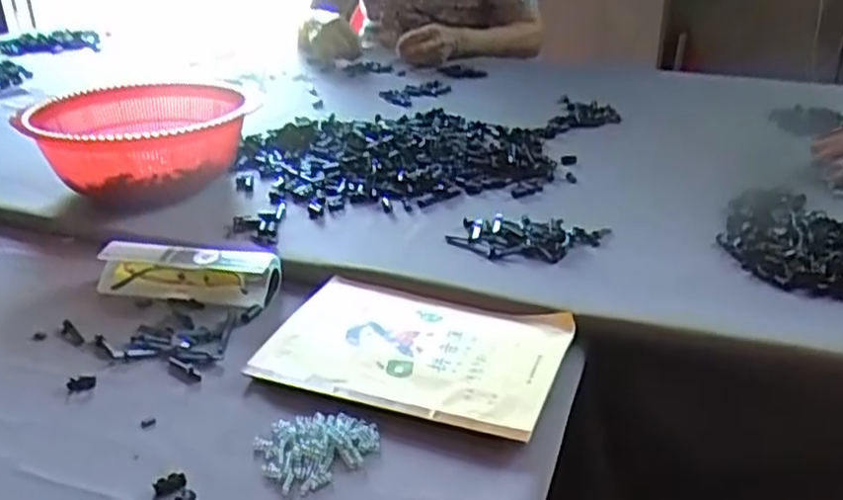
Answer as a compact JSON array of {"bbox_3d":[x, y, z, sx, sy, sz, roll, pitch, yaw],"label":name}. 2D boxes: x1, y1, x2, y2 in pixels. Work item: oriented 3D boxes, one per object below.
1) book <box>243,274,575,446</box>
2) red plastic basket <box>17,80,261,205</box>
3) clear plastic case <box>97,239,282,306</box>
[{"bbox_3d":[-0.004,0.073,0.554,0.206,0.014,0.137,8,28,20],"label":"book"},{"bbox_3d":[-0.305,-0.112,0.823,0.210,0.097,0.227,-6,27,-8],"label":"red plastic basket"},{"bbox_3d":[-0.202,0.018,0.645,0.153,0.034,0.046,4,27,11],"label":"clear plastic case"}]

